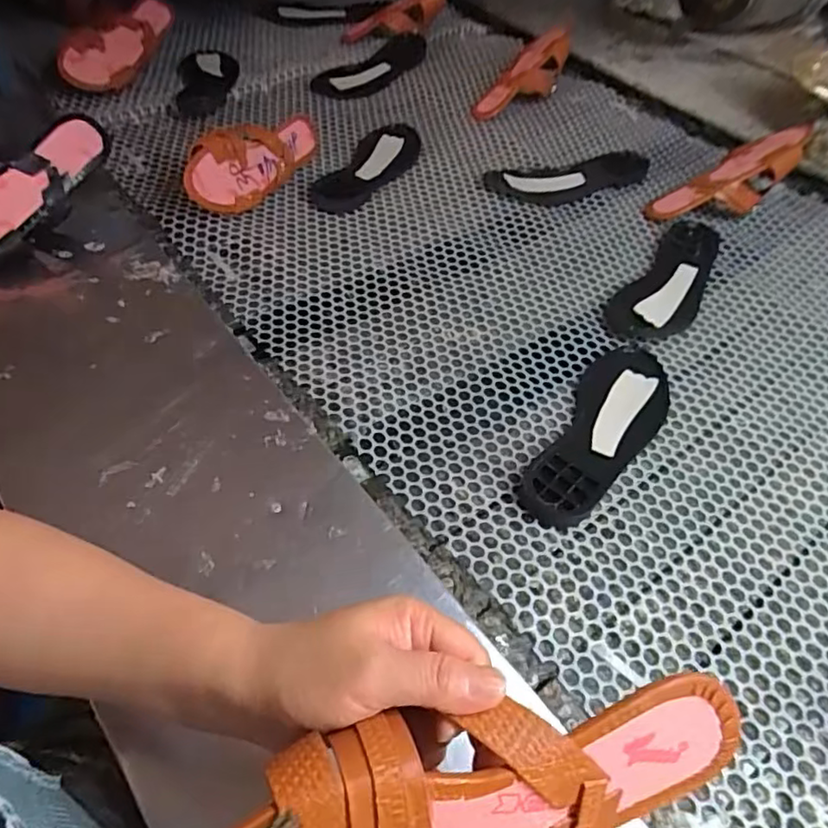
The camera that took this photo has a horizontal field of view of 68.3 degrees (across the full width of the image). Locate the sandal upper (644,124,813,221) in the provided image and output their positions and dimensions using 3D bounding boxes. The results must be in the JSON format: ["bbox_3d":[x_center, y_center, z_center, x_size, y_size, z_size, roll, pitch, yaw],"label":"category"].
[{"bbox_3d":[0.429,-0.317,0.842,0.226,0.068,0.068,-26,55,5],"label":"sandal upper"}]

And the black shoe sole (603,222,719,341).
[{"bbox_3d":[0.320,-0.167,0.746,0.088,0.018,0.267,33,56,20],"label":"black shoe sole"}]

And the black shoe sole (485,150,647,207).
[{"bbox_3d":[0.228,-0.339,0.874,0.245,0.014,0.078,-14,54,-16],"label":"black shoe sole"}]

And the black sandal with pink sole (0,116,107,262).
[{"bbox_3d":[-0.433,-0.234,0.654,0.237,0.088,0.050,-44,25,-16],"label":"black sandal with pink sole"}]

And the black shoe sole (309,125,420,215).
[{"bbox_3d":[-0.059,-0.349,0.858,0.086,0.018,0.235,26,54,15],"label":"black shoe sole"}]

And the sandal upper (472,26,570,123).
[{"bbox_3d":[0.180,-0.551,0.999,0.198,0.062,0.067,-42,63,-6],"label":"sandal upper"}]

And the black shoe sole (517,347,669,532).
[{"bbox_3d":[0.183,0.014,0.587,0.083,0.019,0.250,30,55,17],"label":"black shoe sole"}]

